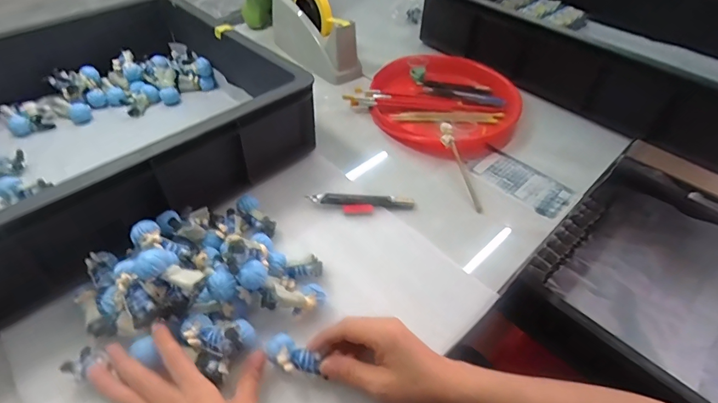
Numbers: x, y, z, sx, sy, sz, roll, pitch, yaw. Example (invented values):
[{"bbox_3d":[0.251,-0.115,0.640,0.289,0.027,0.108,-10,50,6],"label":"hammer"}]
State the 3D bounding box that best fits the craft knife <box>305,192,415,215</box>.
[{"bbox_3d":[0.004,0.002,0.524,0.135,0.012,0.030,2,46,-1],"label":"craft knife"}]

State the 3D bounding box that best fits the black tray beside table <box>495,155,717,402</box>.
[{"bbox_3d":[0.585,0.186,0.635,0.450,0.087,0.541,-32,55,-29],"label":"black tray beside table"}]

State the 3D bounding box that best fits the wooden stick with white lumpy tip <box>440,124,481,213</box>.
[{"bbox_3d":[0.138,-0.050,0.557,0.017,0.017,0.144,-9,64,-12],"label":"wooden stick with white lumpy tip"}]

